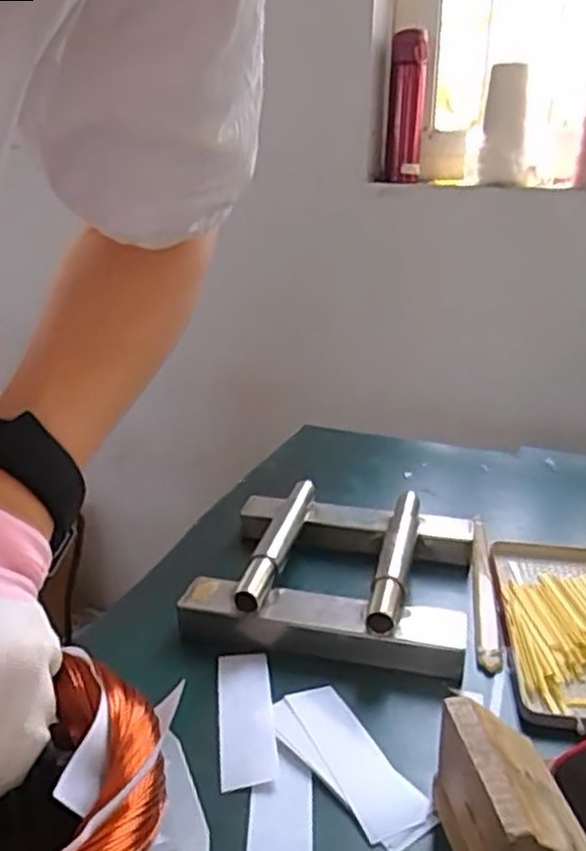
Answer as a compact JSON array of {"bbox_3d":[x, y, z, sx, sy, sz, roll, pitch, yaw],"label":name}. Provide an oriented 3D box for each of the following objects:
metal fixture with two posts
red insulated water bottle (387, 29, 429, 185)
[{"bbox_3d":[0.043,0.105,0.555,0.210,0.040,0.184,7,22,14],"label":"metal fixture with two posts"},{"bbox_3d":[0.175,-0.486,1.116,0.054,0.204,0.058,1,21,5],"label":"red insulated water bottle"}]

